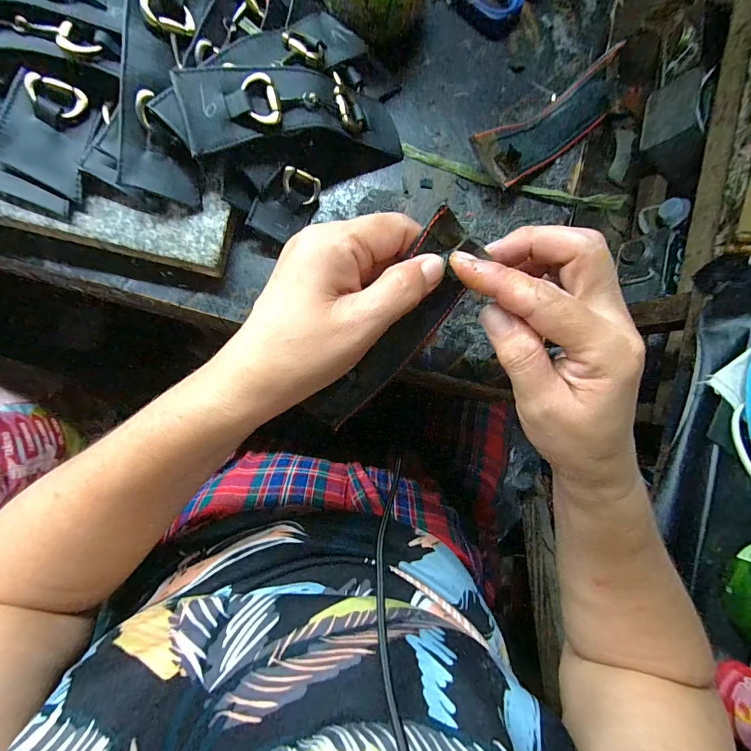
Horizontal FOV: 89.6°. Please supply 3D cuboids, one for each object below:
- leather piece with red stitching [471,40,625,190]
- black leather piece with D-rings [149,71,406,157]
[{"bbox_3d":[0.123,-0.176,0.266,0.125,0.026,0.037,-38,93,-9],"label":"leather piece with red stitching"},{"bbox_3d":[-0.044,-0.152,0.216,0.143,0.022,0.039,-16,89,-27],"label":"black leather piece with D-rings"}]

